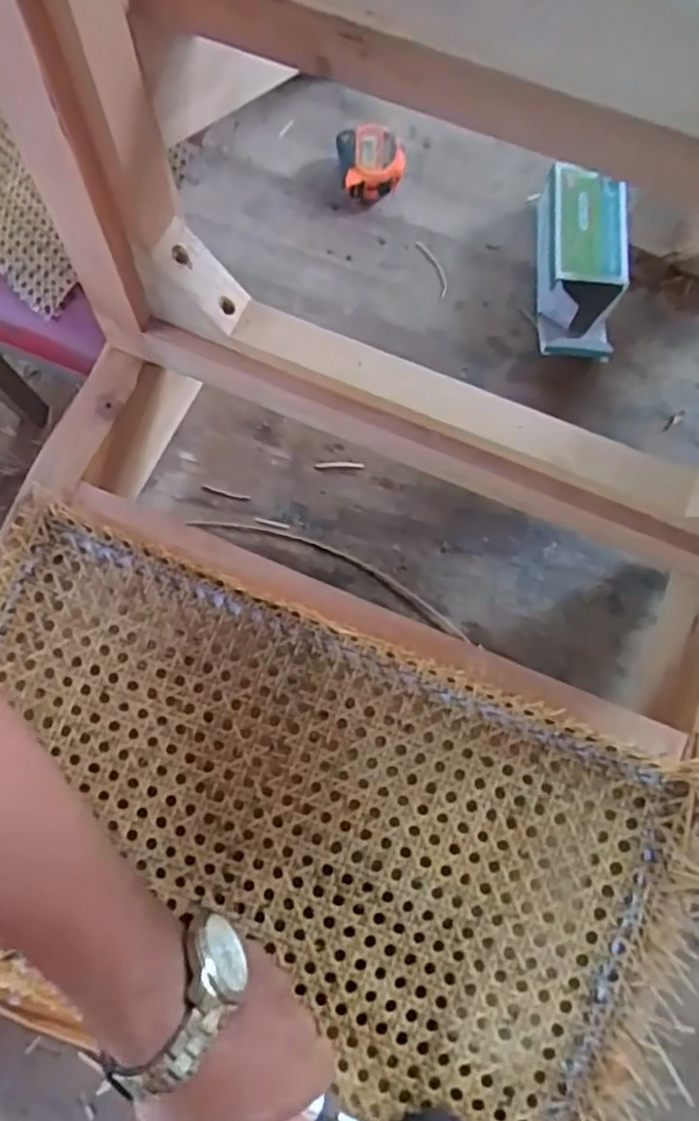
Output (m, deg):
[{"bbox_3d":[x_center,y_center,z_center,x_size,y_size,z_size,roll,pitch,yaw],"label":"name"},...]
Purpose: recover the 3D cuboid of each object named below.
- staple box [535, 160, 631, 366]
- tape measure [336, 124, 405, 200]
[{"bbox_3d":[0.204,-0.268,0.601,0.068,0.056,0.175,6,79,0],"label":"staple box"},{"bbox_3d":[0.020,-0.357,0.609,0.054,0.034,0.059,-6,79,-2],"label":"tape measure"}]

